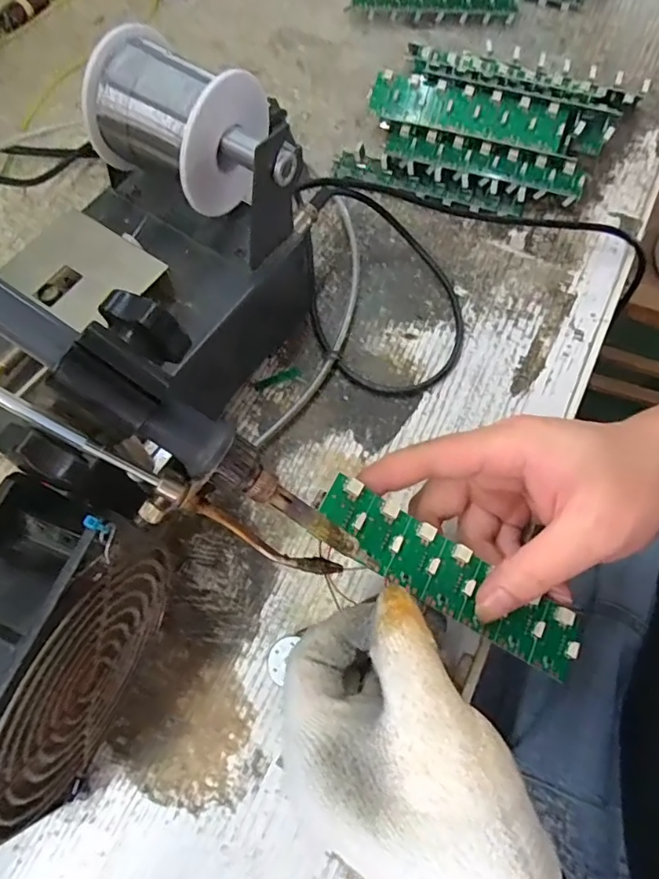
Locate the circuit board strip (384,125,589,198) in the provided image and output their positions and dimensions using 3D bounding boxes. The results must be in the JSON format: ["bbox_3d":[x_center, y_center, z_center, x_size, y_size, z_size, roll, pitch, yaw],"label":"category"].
[{"bbox_3d":[0.110,-0.195,0.388,0.139,0.021,0.028,18,69,7],"label":"circuit board strip"}]

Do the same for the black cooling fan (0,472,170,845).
[{"bbox_3d":[-0.114,0.091,0.221,0.047,0.120,0.115,22,69,7],"label":"black cooling fan"}]

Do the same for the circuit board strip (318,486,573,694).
[{"bbox_3d":[0.056,0.063,0.244,0.136,0.006,0.032,34,71,-5],"label":"circuit board strip"}]

